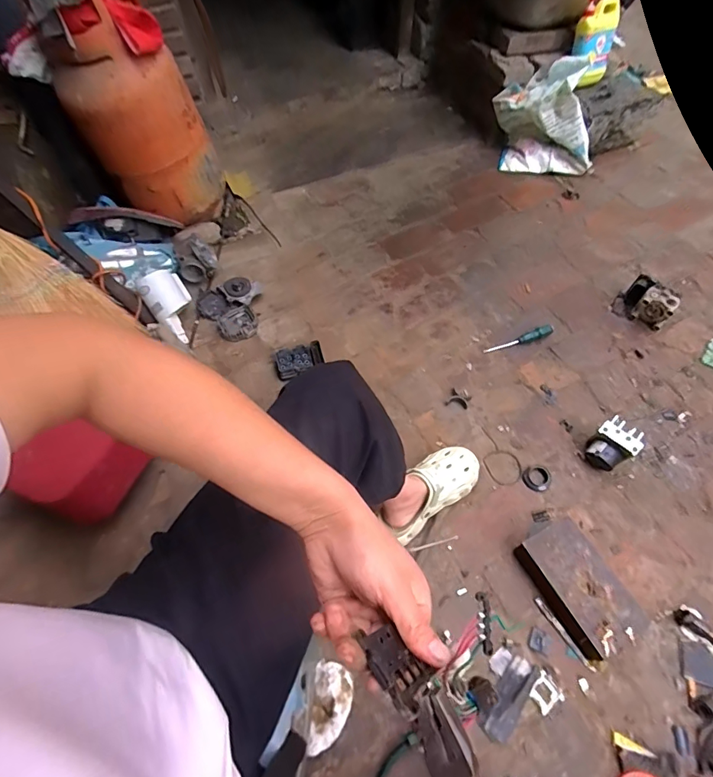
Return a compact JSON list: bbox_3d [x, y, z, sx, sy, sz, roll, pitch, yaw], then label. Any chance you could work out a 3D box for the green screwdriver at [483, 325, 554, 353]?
[{"bbox_3d":[0.430,-0.127,1.168,0.195,0.020,0.030,-18,59,-10],"label":"green screwdriver"}]

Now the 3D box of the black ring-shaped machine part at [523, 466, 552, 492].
[{"bbox_3d":[0.402,0.198,0.987,0.060,0.010,0.058,-1,58,1],"label":"black ring-shaped machine part"}]

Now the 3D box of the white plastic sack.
[{"bbox_3d":[0.607,-0.857,1.431,0.331,0.300,0.129,11,59,9],"label":"white plastic sack"}]

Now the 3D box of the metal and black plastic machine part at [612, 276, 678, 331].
[{"bbox_3d":[0.770,-0.232,1.184,0.137,0.085,0.076,37,66,22],"label":"metal and black plastic machine part"}]

